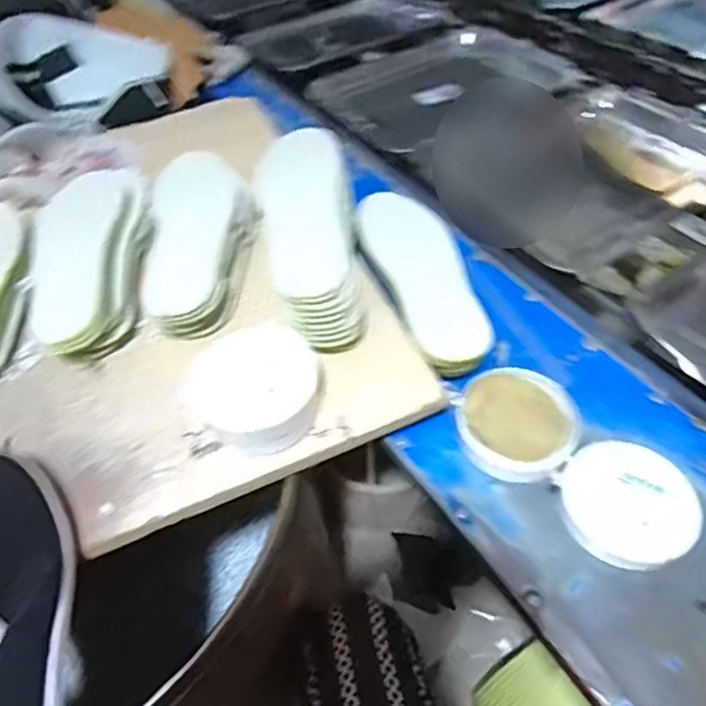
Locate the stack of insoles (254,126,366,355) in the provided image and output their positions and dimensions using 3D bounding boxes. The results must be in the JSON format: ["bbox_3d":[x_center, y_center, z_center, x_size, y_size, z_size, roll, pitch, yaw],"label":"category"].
[{"bbox_3d":[-0.042,-0.120,0.545,0.091,0.057,0.246,-8,63,-4],"label":"stack of insoles"}]

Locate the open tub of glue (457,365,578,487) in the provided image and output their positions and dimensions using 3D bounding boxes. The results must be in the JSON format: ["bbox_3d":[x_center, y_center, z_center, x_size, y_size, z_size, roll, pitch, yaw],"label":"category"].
[{"bbox_3d":[0.143,0.062,0.496,0.098,0.048,0.098,-1,50,2],"label":"open tub of glue"}]

